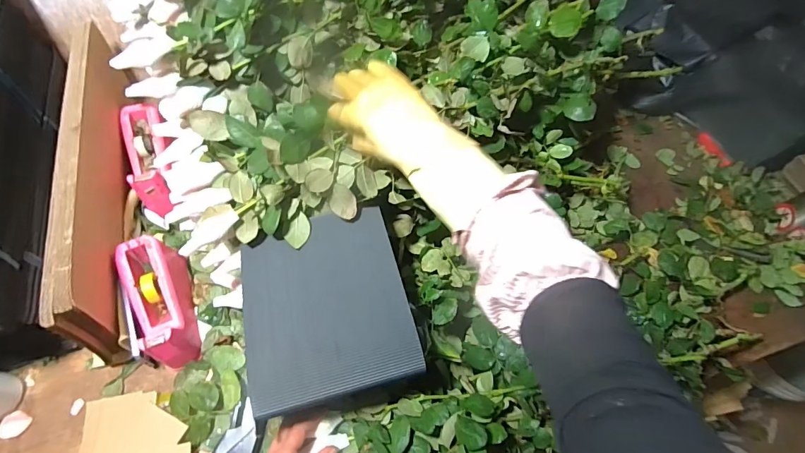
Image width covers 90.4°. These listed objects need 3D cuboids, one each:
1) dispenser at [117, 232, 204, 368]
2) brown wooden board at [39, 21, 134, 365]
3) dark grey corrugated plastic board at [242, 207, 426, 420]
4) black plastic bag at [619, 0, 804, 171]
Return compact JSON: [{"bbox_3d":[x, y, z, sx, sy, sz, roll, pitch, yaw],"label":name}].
[{"bbox_3d":[-0.391,0.122,0.644,0.073,0.087,0.201,-19,66,-12],"label":"dispenser"},{"bbox_3d":[-0.496,-0.073,0.661,0.034,0.199,0.543,-9,67,-12],"label":"brown wooden board"},{"bbox_3d":[-0.101,0.099,0.534,0.207,0.029,0.245,-12,65,-9],"label":"dark grey corrugated plastic board"},{"bbox_3d":[0.778,-0.434,0.921,0.463,0.184,0.614,-1,64,-4],"label":"black plastic bag"}]

